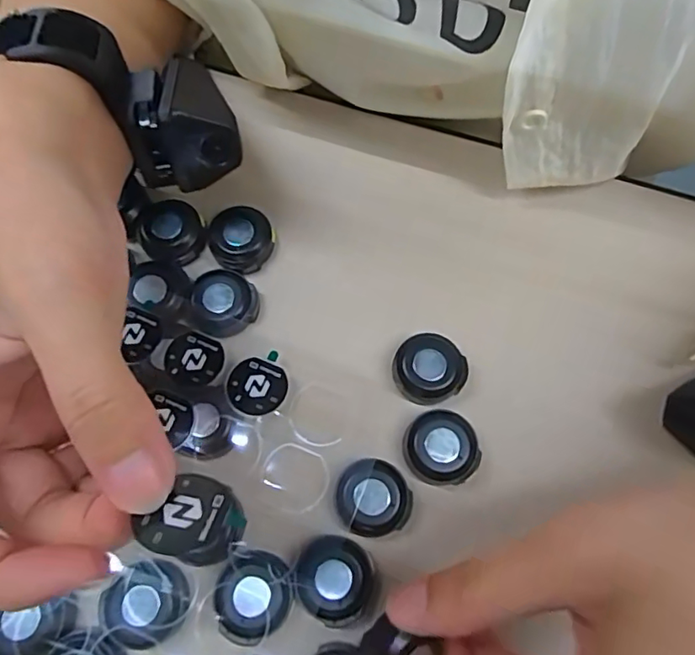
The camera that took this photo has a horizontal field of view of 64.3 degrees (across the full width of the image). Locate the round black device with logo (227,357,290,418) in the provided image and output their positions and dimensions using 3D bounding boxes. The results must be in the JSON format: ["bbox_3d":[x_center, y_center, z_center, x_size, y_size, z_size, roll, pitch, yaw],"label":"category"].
[{"bbox_3d":[-0.037,0.024,0.226,0.023,0.004,0.023,0,70,0],"label":"round black device with logo"}]

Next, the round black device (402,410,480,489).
[{"bbox_3d":[0.038,0.049,0.223,0.028,0.008,0.030,0,70,0],"label":"round black device"}]

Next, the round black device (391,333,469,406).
[{"bbox_3d":[0.035,0.017,0.235,0.030,0.010,0.028,0,70,0],"label":"round black device"}]

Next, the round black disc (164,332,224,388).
[{"bbox_3d":[-0.064,0.013,0.229,0.023,0.004,0.022,0,70,0],"label":"round black disc"}]

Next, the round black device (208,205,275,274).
[{"bbox_3d":[-0.049,-0.040,0.255,0.028,0.010,0.029,0,70,0],"label":"round black device"}]

